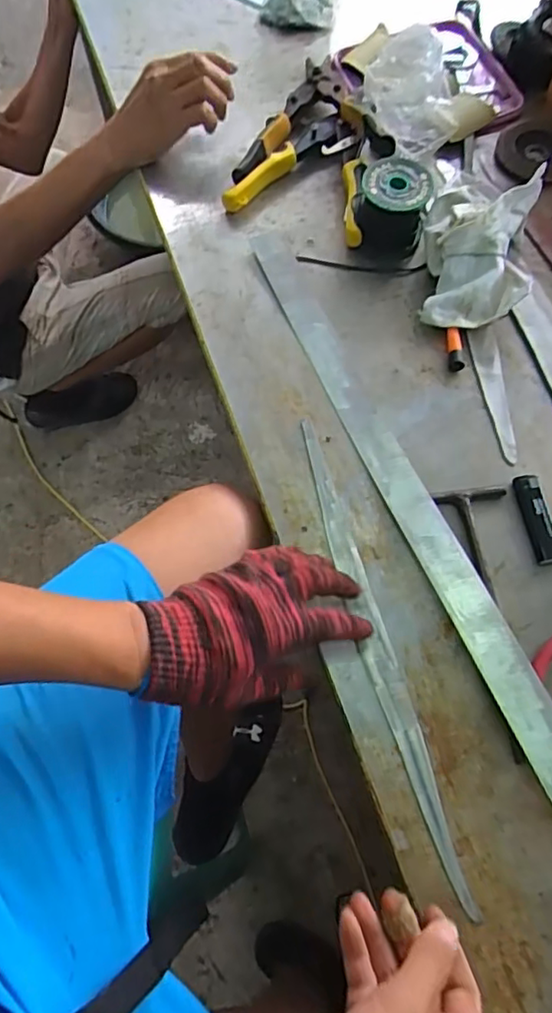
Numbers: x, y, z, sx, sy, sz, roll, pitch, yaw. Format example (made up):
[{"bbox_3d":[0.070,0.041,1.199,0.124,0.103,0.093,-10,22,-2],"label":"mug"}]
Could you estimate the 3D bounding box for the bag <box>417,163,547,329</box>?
[{"bbox_3d":[0.207,-0.269,0.603,0.108,0.061,0.184,8,69,5],"label":"bag"}]

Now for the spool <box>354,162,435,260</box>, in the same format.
[{"bbox_3d":[0.120,-0.309,0.621,0.071,0.068,0.066,-1,68,1],"label":"spool"}]

